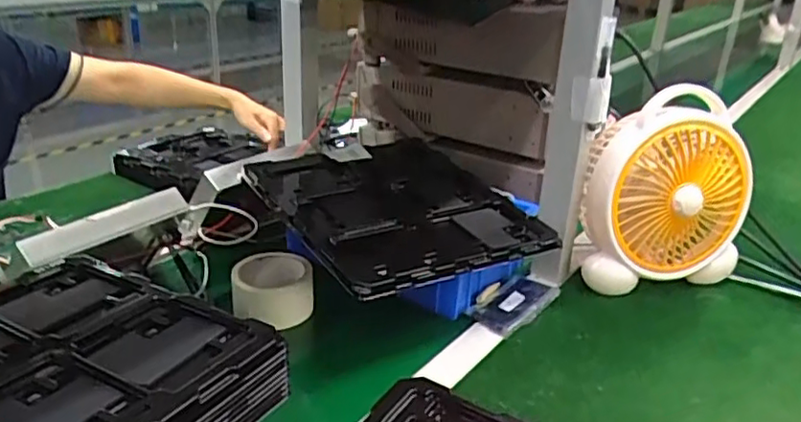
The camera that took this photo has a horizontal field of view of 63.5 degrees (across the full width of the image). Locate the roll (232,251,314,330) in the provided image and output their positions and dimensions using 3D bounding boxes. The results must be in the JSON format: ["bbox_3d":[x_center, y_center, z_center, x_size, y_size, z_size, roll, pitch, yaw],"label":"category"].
[{"bbox_3d":[-0.153,0.096,0.775,0.092,0.060,0.089,-5,25,-17],"label":"roll"}]

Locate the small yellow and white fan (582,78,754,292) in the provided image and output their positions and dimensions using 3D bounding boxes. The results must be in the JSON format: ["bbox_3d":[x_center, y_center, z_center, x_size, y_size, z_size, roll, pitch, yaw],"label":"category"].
[{"bbox_3d":[0.330,-0.012,0.804,0.201,0.242,0.080,-6,25,-20],"label":"small yellow and white fan"}]

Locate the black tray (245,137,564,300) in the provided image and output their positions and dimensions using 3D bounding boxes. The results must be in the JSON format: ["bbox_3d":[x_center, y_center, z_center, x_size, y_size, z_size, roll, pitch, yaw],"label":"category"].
[{"bbox_3d":[-0.008,-0.012,0.804,0.273,0.038,0.323,-12,27,-30],"label":"black tray"}]

